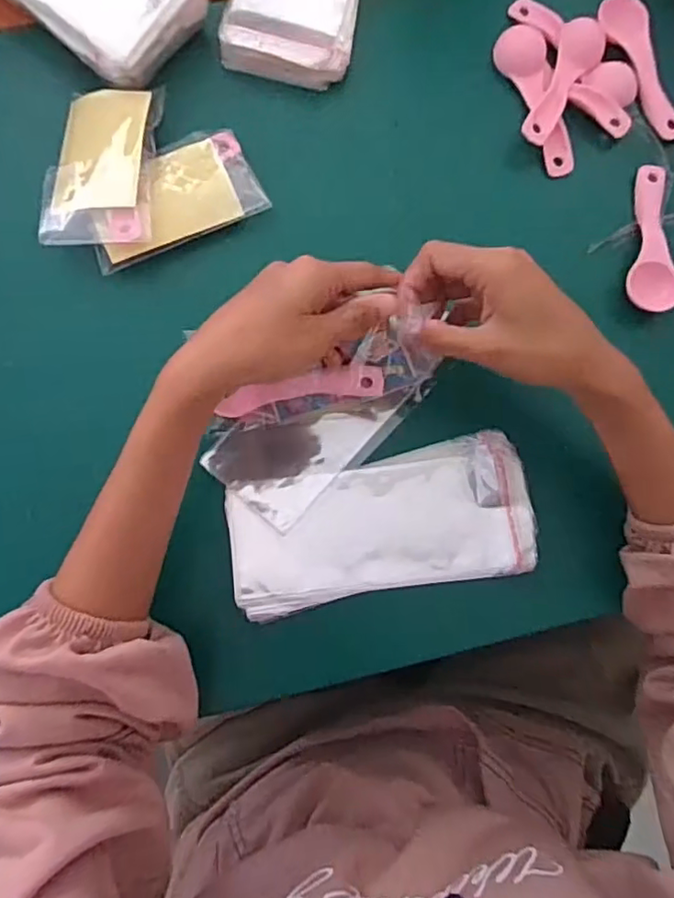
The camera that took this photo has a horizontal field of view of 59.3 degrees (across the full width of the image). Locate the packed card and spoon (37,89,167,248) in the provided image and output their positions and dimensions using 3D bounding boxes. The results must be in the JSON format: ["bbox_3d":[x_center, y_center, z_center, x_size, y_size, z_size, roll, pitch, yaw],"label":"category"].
[{"bbox_3d":[-0.153,-0.188,0.385,0.070,0.012,0.113,2,81,-4],"label":"packed card and spoon"}]

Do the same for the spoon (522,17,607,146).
[{"bbox_3d":[0.161,-0.267,0.423,0.031,0.012,0.111,32,81,1],"label":"spoon"}]

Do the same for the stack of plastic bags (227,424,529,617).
[{"bbox_3d":[0.028,0.046,0.366,0.183,0.009,0.086,-9,79,-3],"label":"stack of plastic bags"}]

